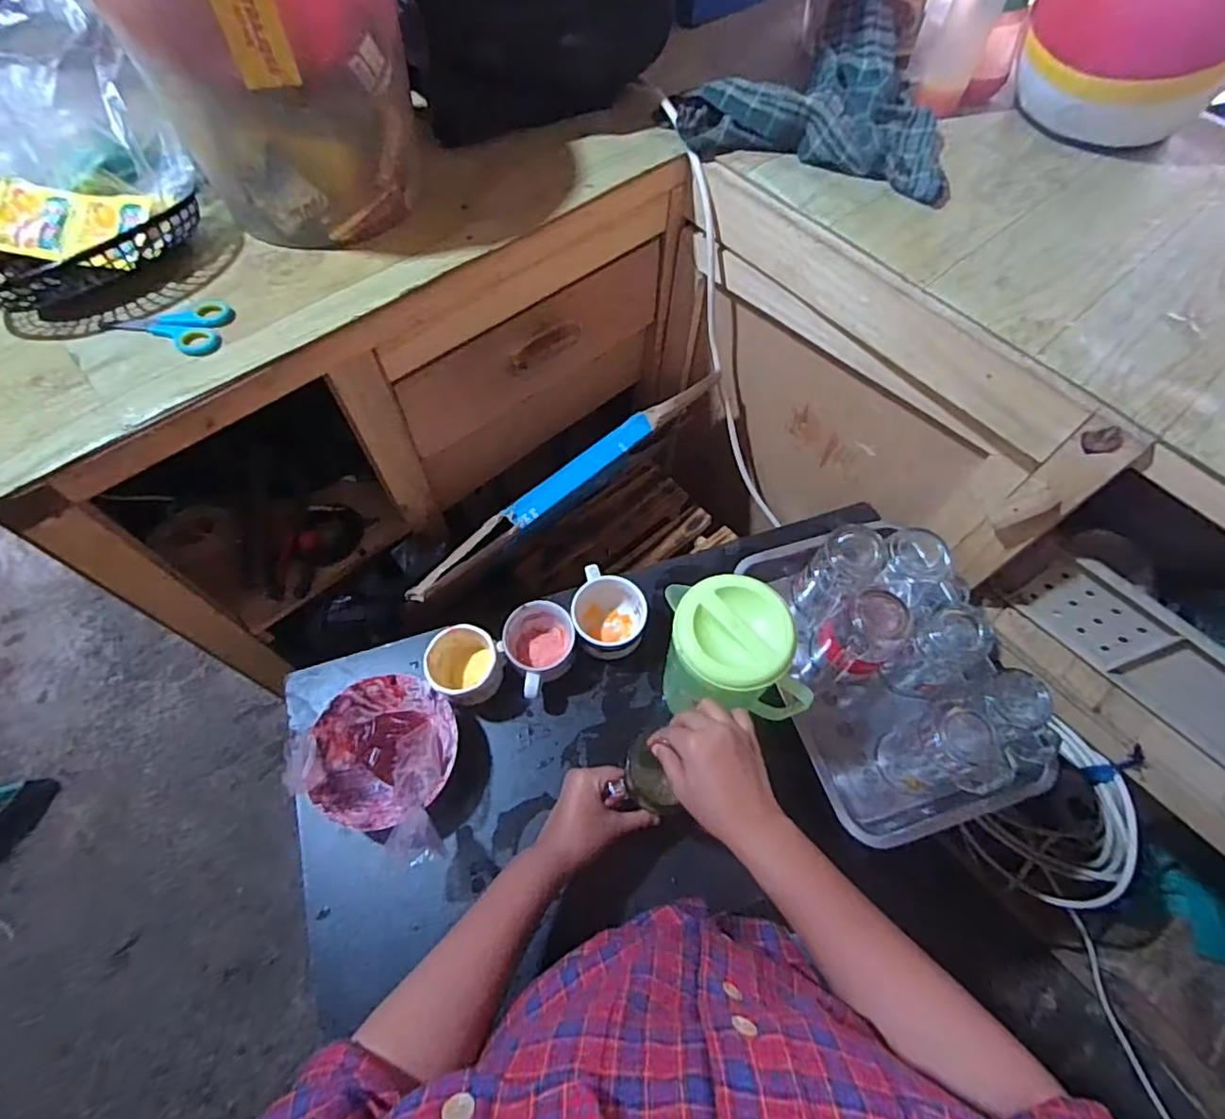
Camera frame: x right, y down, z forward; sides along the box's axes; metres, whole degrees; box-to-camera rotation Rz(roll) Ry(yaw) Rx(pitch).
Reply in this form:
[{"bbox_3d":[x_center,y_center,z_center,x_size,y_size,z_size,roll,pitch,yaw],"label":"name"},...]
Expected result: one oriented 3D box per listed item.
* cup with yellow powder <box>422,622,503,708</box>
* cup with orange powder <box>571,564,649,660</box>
[{"bbox_3d":[-0.165,0.120,0.679,0.078,0.073,0.075,0,63,-1],"label":"cup with yellow powder"},{"bbox_3d":[-0.002,0.066,0.718,0.082,0.075,0.089,0,63,-1],"label":"cup with orange powder"}]

